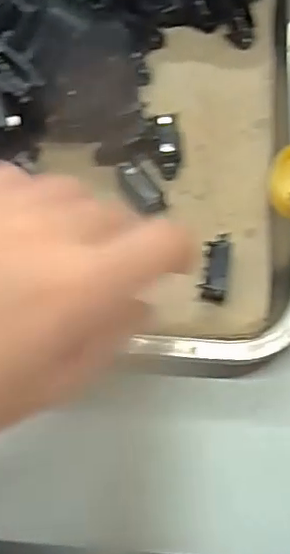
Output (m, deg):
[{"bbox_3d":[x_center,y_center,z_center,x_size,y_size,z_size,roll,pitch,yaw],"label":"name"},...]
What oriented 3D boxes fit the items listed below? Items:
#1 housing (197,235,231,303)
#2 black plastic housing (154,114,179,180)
[{"bbox_3d":[0.037,-0.006,0.302,0.015,0.011,0.036,10,72,5],"label":"housing"},{"bbox_3d":[0.012,-0.072,0.319,0.012,0.010,0.034,-5,87,0],"label":"black plastic housing"}]

